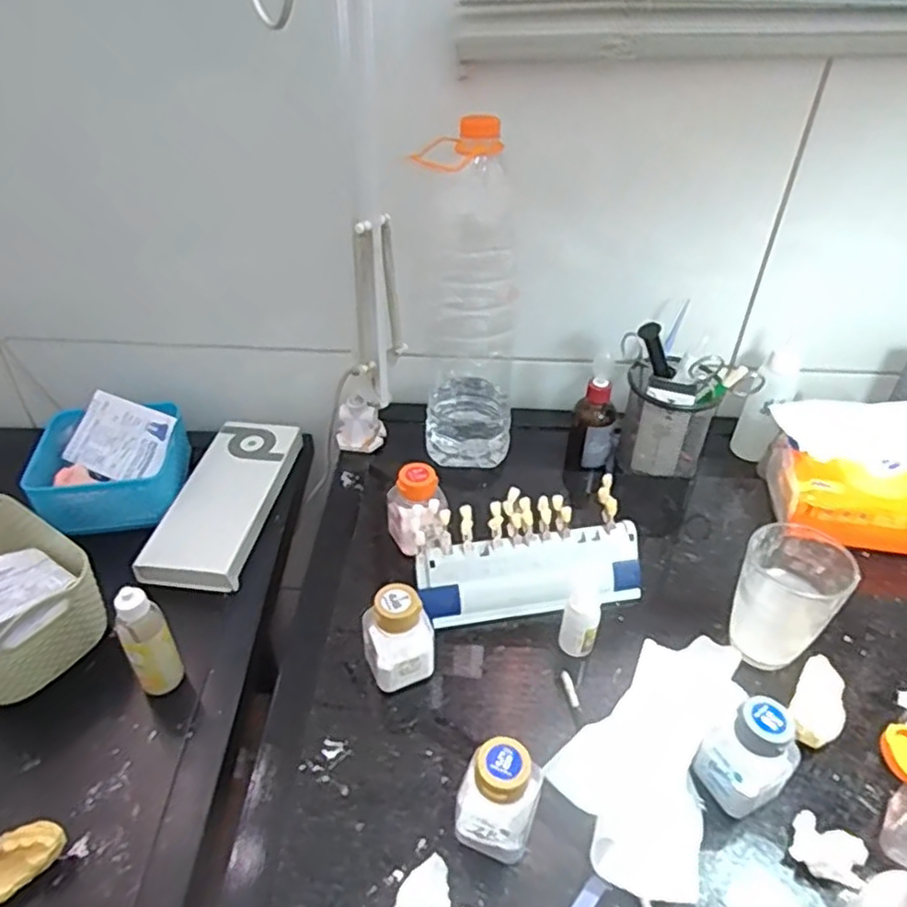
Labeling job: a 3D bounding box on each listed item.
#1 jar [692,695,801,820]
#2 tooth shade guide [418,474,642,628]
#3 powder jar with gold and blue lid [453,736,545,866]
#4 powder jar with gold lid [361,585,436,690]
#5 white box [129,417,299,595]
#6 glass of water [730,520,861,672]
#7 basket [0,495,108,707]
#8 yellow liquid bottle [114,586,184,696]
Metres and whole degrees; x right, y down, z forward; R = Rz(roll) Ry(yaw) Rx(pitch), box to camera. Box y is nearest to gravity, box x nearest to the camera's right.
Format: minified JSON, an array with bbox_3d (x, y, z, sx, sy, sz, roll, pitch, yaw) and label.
[{"bbox_3d":[0.174,0.179,0.405,0.041,0.070,0.046,-28,47,-31],"label":"jar"},{"bbox_3d":[0.058,0.079,0.526,0.178,0.074,0.060,-7,40,-9],"label":"tooth shade guide"},{"bbox_3d":[0.024,0.194,0.383,0.041,0.072,0.037,15,41,17],"label":"powder jar with gold and blue lid"},{"bbox_3d":[-0.037,0.126,0.464,0.043,0.073,0.033,-13,41,-16],"label":"powder jar with gold lid"},{"bbox_3d":[-0.230,0.044,0.691,0.093,0.028,0.214,6,39,7],"label":"white box"},{"bbox_3d":[0.235,0.104,0.486,0.063,0.089,0.062,23,44,25],"label":"glass of water"},{"bbox_3d":[-0.376,0.118,0.566,0.171,0.088,0.118,25,45,27],"label":"basket"},{"bbox_3d":[-0.230,0.145,0.516,0.033,0.110,0.027,-24,45,-28],"label":"yellow liquid bottle"}]

